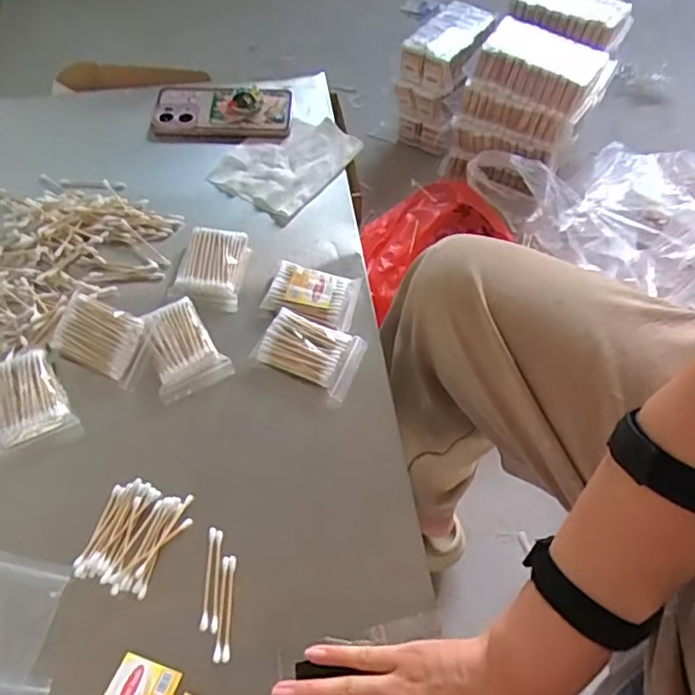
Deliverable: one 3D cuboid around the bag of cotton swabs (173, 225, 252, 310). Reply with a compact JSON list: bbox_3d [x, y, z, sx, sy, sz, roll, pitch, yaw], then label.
[{"bbox_3d":[-0.134,-0.082,0.592,0.061,0.024,0.084,6,60,-1],"label":"bag of cotton swabs"}]

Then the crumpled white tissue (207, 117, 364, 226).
[{"bbox_3d":[-0.068,-0.212,0.678,0.110,0.014,0.145,33,63,14],"label":"crumpled white tissue"}]

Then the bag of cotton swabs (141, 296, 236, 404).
[{"bbox_3d":[-0.149,-0.002,0.545,0.062,0.016,0.090,-23,64,-16],"label":"bag of cotton swabs"}]

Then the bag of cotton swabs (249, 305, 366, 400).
[{"bbox_3d":[-0.034,0.004,0.550,0.089,0.019,0.061,21,61,8],"label":"bag of cotton swabs"}]

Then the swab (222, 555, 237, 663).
[{"bbox_3d":[-0.087,0.192,0.444,0.006,0.004,0.072,1,60,-4],"label":"swab"}]

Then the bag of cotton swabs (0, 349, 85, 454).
[{"bbox_3d":[-0.273,0.045,0.512,0.062,0.015,0.091,-23,64,-17],"label":"bag of cotton swabs"}]

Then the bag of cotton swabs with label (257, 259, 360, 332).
[{"bbox_3d":[-0.034,-0.049,0.581,0.083,0.021,0.060,13,60,3],"label":"bag of cotton swabs with label"}]

